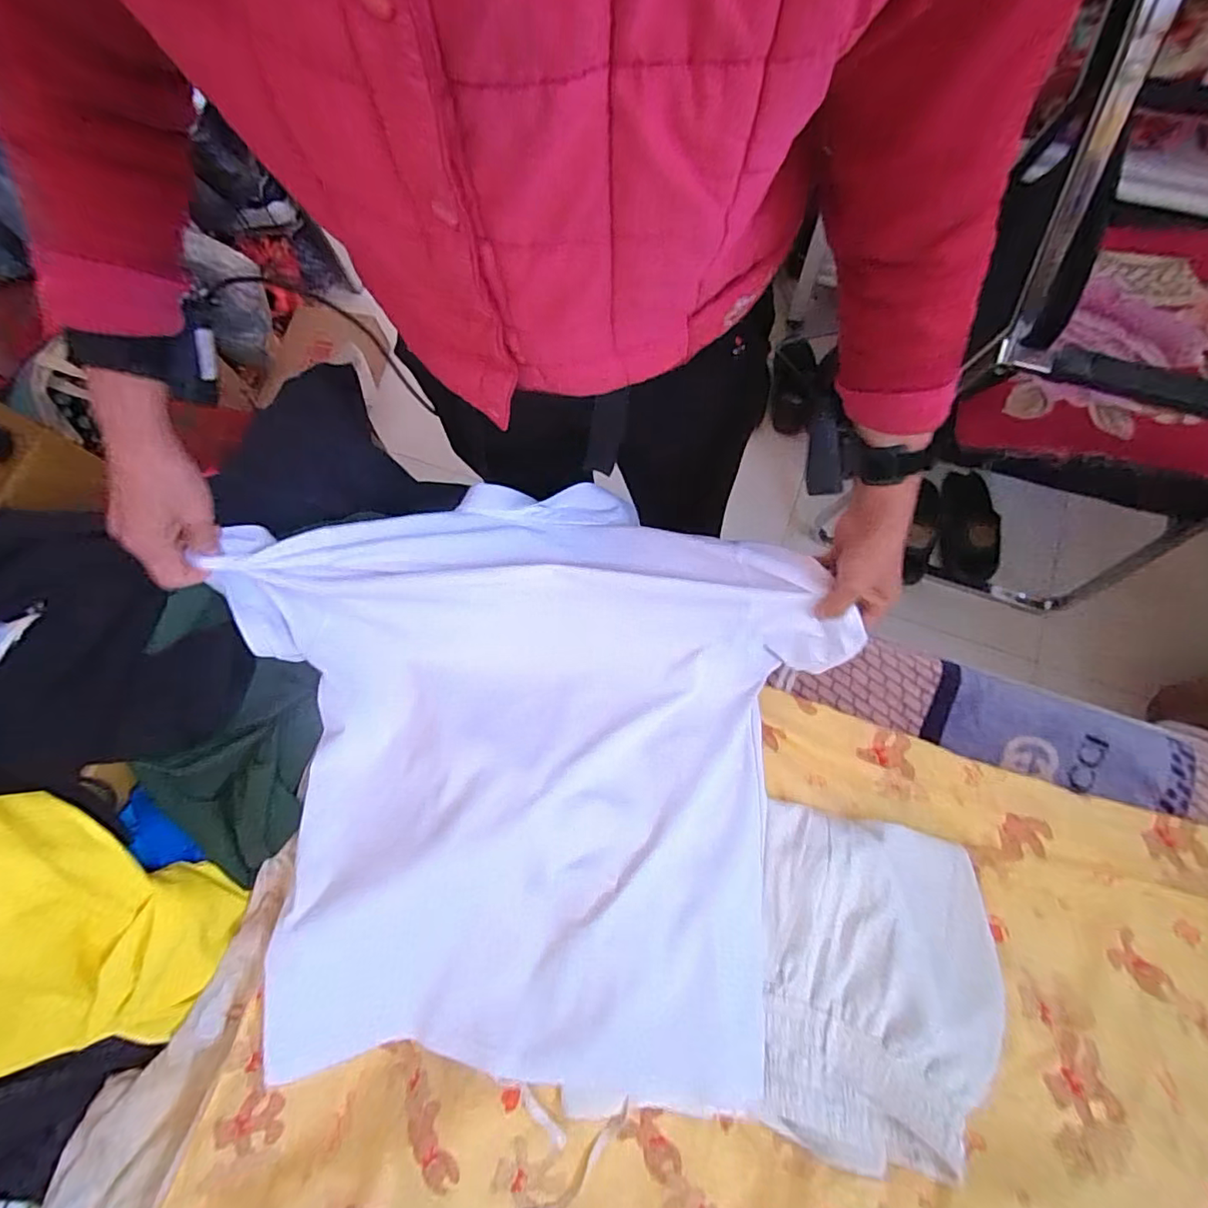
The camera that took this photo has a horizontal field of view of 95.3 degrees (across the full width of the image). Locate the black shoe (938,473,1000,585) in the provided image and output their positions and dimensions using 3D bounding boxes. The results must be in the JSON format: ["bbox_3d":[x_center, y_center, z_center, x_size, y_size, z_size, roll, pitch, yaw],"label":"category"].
[{"bbox_3d":[0.839,-0.173,1.268,0.099,0.063,0.255,-1,81,2],"label":"black shoe"}]

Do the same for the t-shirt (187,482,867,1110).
[{"bbox_3d":[-0.048,0.155,0.556,0.585,0.178,0.588,-10,69,-1],"label":"t-shirt"}]

